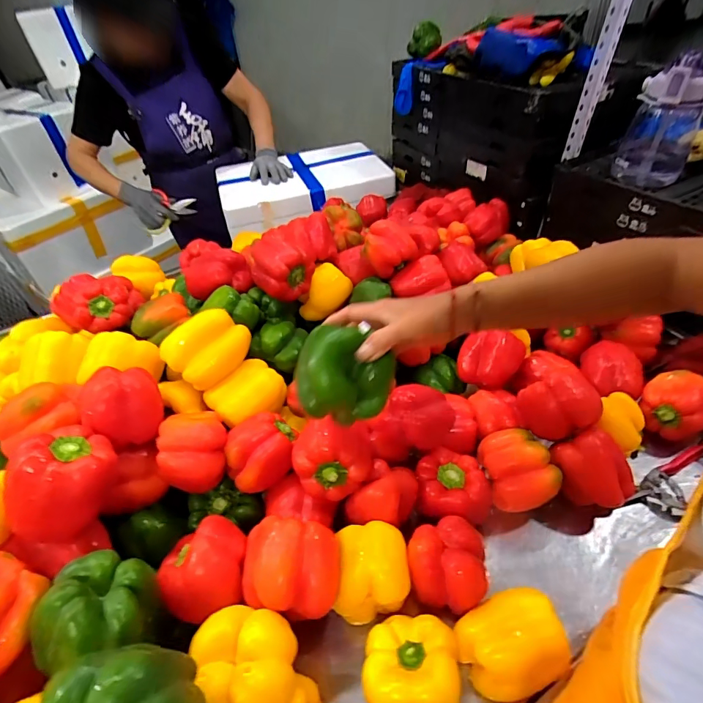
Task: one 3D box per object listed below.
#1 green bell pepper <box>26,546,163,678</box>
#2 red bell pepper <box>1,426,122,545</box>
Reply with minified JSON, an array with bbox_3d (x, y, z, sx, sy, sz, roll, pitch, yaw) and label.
[{"bbox_3d":[-0.224,0.228,0.370,0.086,0.075,0.093,-7,43,1],"label":"green bell pepper"},{"bbox_3d":[-0.285,0.123,0.414,0.083,0.069,0.105,2,44,11],"label":"red bell pepper"}]

